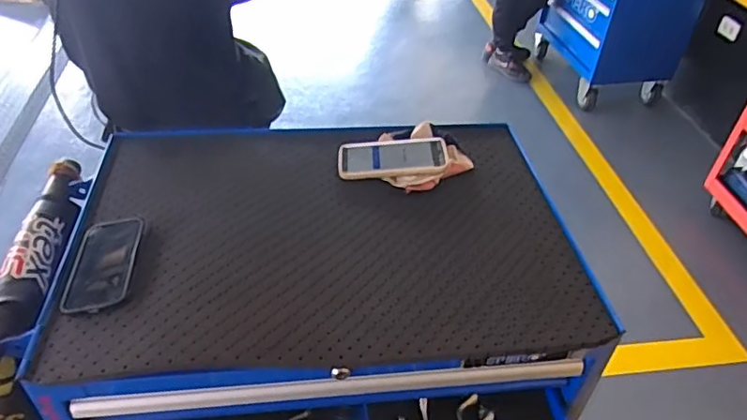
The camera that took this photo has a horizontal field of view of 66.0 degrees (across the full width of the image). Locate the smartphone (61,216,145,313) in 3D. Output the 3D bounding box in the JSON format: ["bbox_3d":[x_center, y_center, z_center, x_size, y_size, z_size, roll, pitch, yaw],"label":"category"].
[{"bbox_3d":[-0.332,0.062,0.715,0.079,0.013,0.159,-3,41,-8],"label":"smartphone"}]

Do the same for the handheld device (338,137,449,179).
[{"bbox_3d":[0.030,-0.088,0.908,0.168,0.013,0.087,-4,46,0],"label":"handheld device"}]

